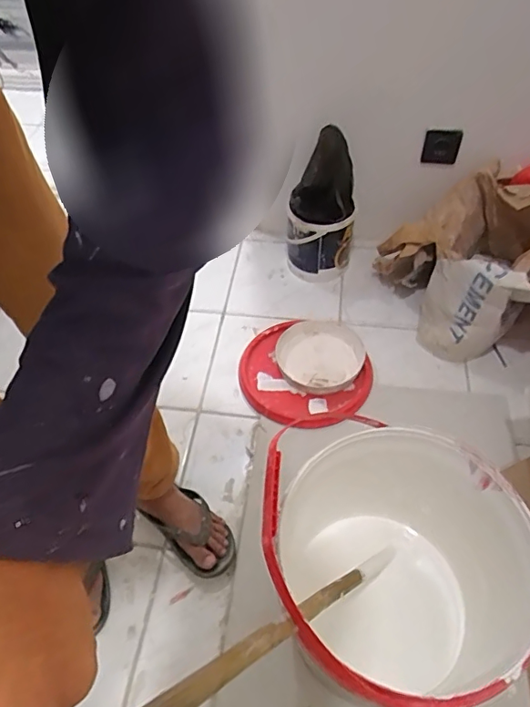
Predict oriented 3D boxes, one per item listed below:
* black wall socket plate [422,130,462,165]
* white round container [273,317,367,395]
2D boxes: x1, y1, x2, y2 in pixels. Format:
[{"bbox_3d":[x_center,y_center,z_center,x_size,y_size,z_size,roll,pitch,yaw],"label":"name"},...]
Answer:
[{"bbox_3d":[0.433,-0.507,1.249,0.085,0.082,0.014,17,47,22],"label":"black wall socket plate"},{"bbox_3d":[0.132,0.003,1.246,0.212,0.048,0.233,-1,53,2],"label":"white round container"}]

